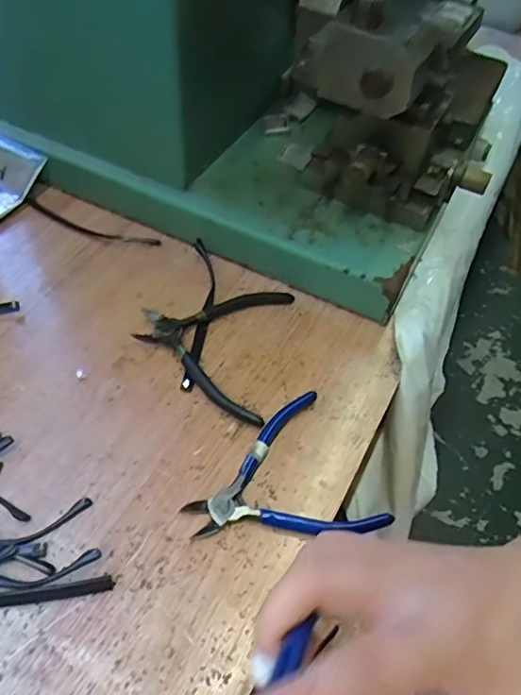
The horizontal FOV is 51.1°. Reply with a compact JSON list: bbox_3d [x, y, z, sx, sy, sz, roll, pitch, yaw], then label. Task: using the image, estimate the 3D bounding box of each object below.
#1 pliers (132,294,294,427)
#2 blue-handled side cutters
[{"bbox_3d":[-0.038,-0.007,0.410,0.104,0.016,0.123,11,54,3],"label":"pliers"},{"bbox_3d":[0.008,0.086,0.348,0.113,0.013,0.100,-17,57,-16],"label":"blue-handled side cutters"}]

